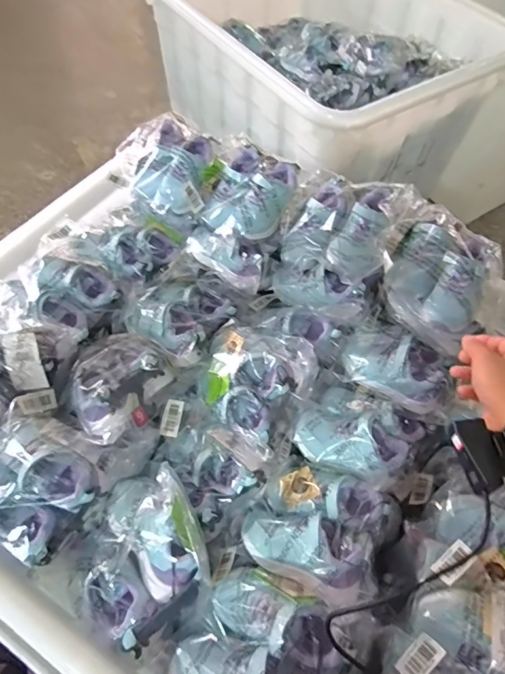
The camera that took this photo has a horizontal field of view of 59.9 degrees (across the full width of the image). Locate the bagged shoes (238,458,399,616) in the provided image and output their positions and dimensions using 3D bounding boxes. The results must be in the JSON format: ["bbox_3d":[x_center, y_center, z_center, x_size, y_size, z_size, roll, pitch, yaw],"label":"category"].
[{"bbox_3d":[0.082,0.237,0.549,0.171,0.073,0.152,29,61,13],"label":"bagged shoes"}]

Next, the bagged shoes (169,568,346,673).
[{"bbox_3d":[0.009,0.330,0.451,0.156,0.056,0.152,31,61,15],"label":"bagged shoes"}]

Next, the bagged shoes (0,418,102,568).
[{"bbox_3d":[-0.268,0.174,0.529,0.155,0.067,0.145,2,58,-3],"label":"bagged shoes"}]

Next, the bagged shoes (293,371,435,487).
[{"bbox_3d":[0.151,0.134,0.607,0.171,0.063,0.144,26,60,12],"label":"bagged shoes"}]

